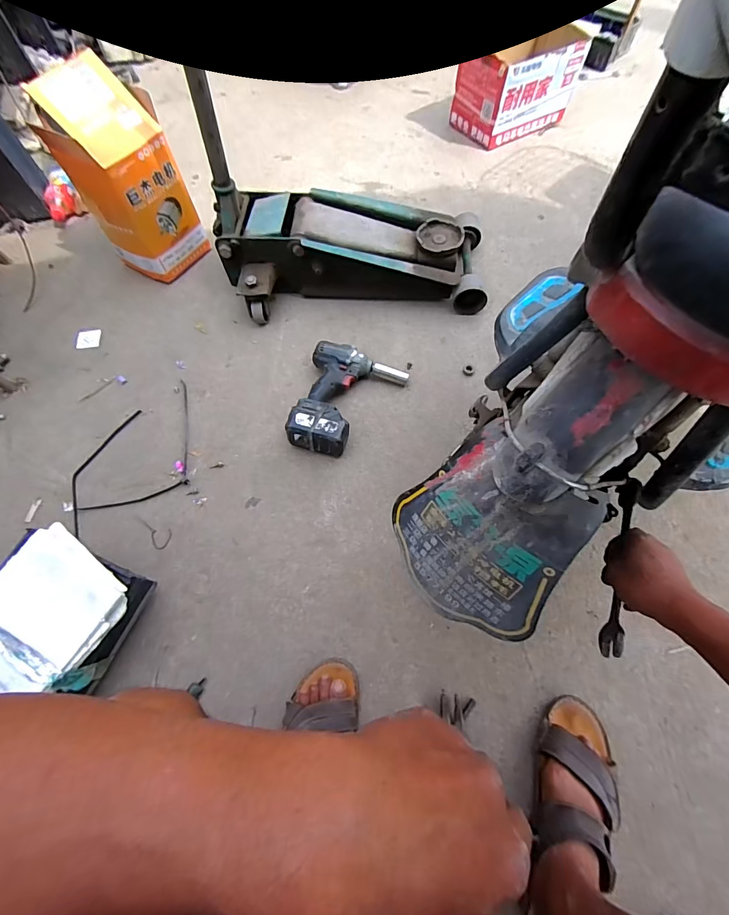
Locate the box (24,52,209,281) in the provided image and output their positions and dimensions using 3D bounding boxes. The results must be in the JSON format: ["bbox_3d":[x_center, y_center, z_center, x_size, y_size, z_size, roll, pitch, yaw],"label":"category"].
[{"bbox_3d":[-0.497,-0.587,0.838,0.152,0.345,0.189,32,71,12],"label":"box"}]

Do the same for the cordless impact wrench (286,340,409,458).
[{"bbox_3d":[-0.029,-0.119,0.779,0.192,0.078,0.237,12,68,5],"label":"cordless impact wrench"}]

